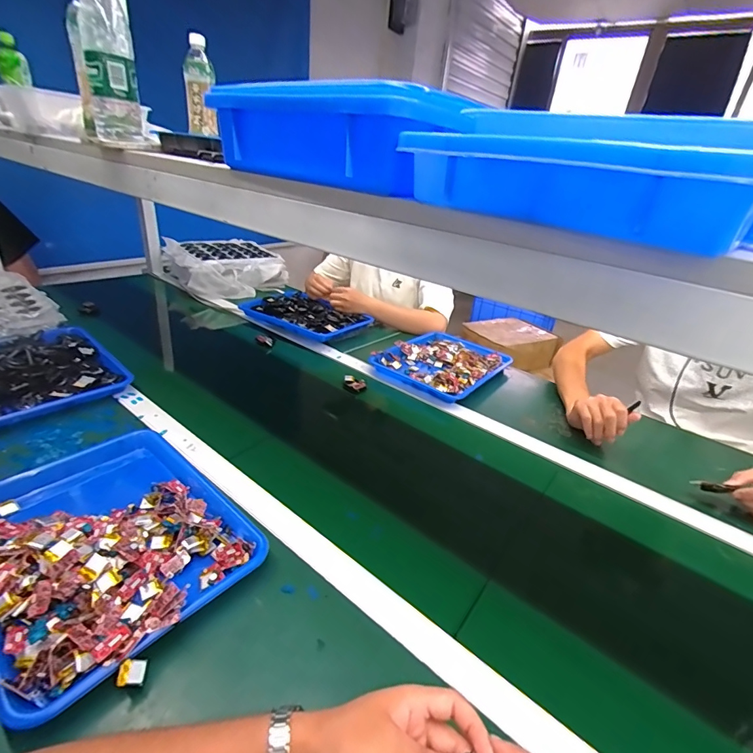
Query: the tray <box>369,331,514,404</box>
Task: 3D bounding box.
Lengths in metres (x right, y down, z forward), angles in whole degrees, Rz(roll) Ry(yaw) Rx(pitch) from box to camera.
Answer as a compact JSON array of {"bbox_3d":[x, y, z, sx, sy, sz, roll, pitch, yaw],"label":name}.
[{"bbox_3d":[0.167,-0.036,1.016,0.244,0.033,0.310,23,32,30],"label":"tray"}]

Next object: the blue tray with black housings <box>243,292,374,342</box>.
[{"bbox_3d":[-0.209,-0.183,1.194,0.337,0.044,0.205,20,31,24],"label":"blue tray with black housings"}]

